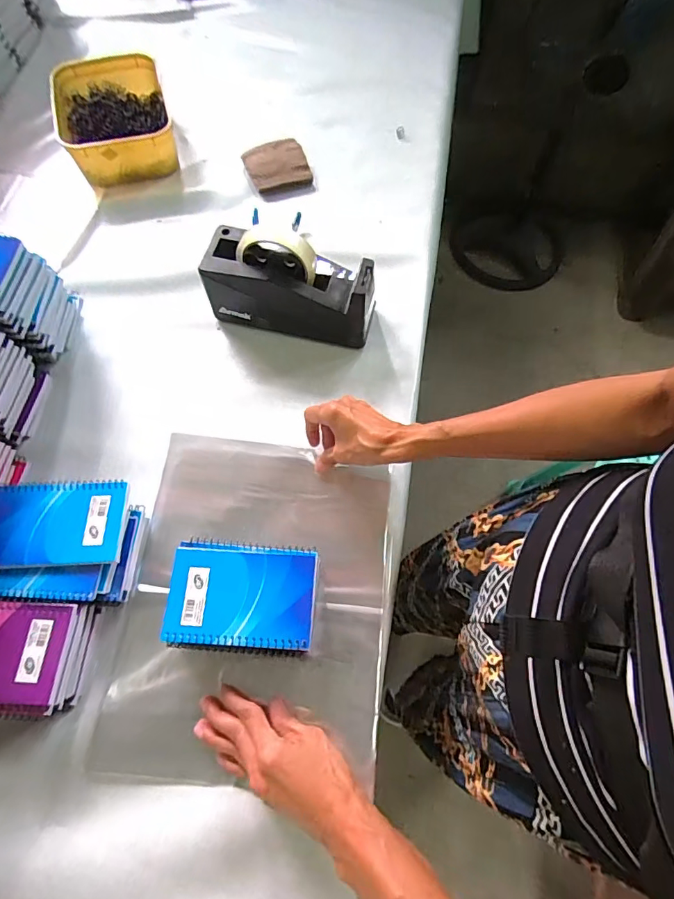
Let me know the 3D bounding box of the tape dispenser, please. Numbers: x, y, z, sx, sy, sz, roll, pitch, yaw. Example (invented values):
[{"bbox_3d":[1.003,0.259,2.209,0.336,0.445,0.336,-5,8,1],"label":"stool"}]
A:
[{"bbox_3d":[-0.056,-0.202,0.562,0.199,0.118,0.074,12,67,4],"label":"tape dispenser"}]

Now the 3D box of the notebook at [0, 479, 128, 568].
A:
[{"bbox_3d":[-0.280,0.072,0.457,0.136,0.005,0.085,-1,67,-2],"label":"notebook"}]

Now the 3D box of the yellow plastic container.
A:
[{"bbox_3d":[-0.341,-0.513,0.719,0.160,0.065,0.210,-17,68,-8],"label":"yellow plastic container"}]

